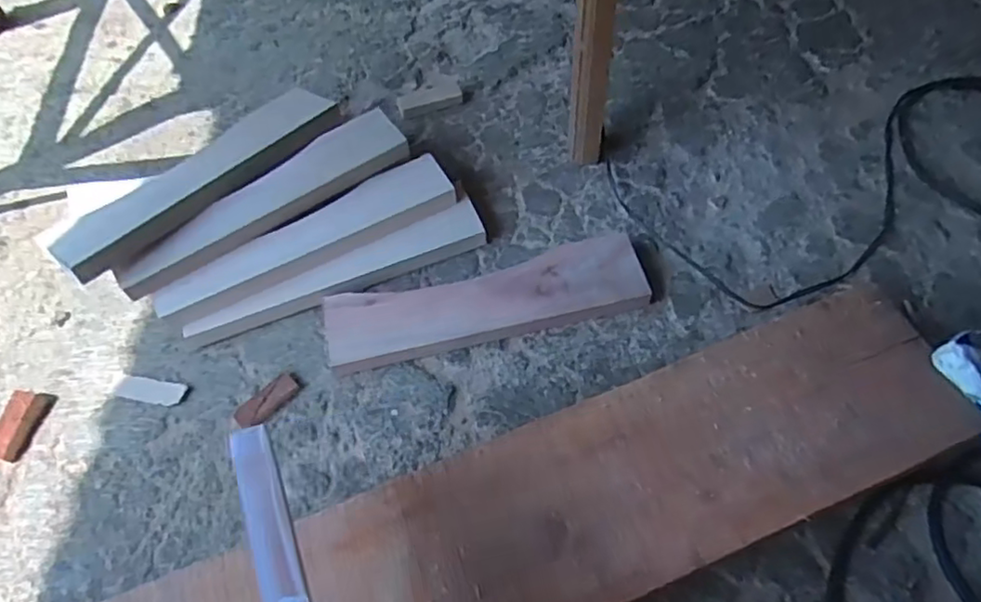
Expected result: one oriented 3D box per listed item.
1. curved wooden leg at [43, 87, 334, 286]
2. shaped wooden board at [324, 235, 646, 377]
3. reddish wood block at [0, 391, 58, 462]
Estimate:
[{"bbox_3d":[-0.301,-0.137,0.676,0.082,0.037,0.322,35,67,23],"label":"curved wooden leg"},{"bbox_3d":[-0.005,0.000,0.658,0.321,0.028,0.080,-12,58,-3],"label":"shaped wooden board"},{"bbox_3d":[-0.458,0.120,0.619,0.034,0.020,0.069,11,59,11],"label":"reddish wood block"}]

